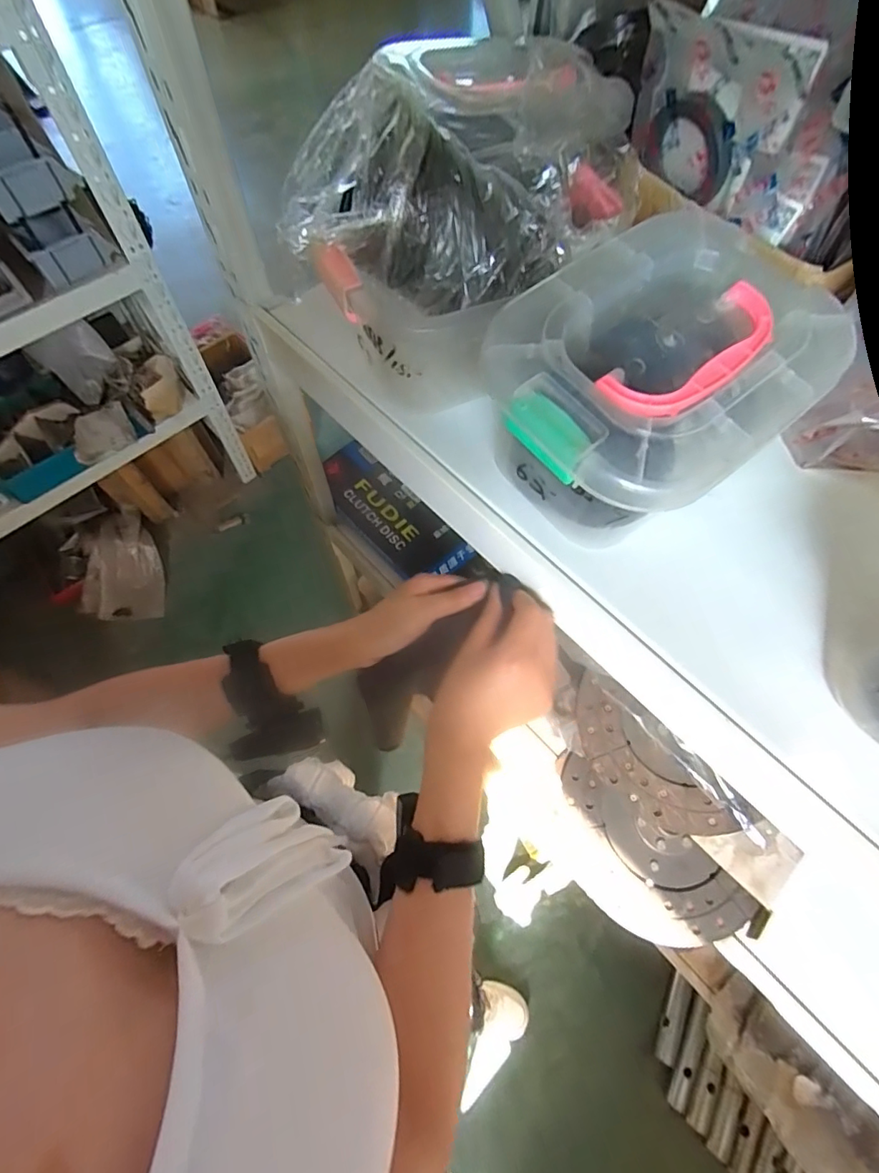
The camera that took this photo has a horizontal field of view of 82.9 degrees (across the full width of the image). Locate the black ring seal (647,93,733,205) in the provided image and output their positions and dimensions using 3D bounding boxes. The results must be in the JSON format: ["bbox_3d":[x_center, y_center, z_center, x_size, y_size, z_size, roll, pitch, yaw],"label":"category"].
[{"bbox_3d":[0.174,-0.306,0.346,0.006,0.062,0.072,-34,76,1],"label":"black ring seal"}]

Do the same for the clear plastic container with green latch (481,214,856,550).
[{"bbox_3d":[0.122,-0.111,0.313,0.179,0.118,0.139,-35,71,-16],"label":"clear plastic container with green latch"}]

